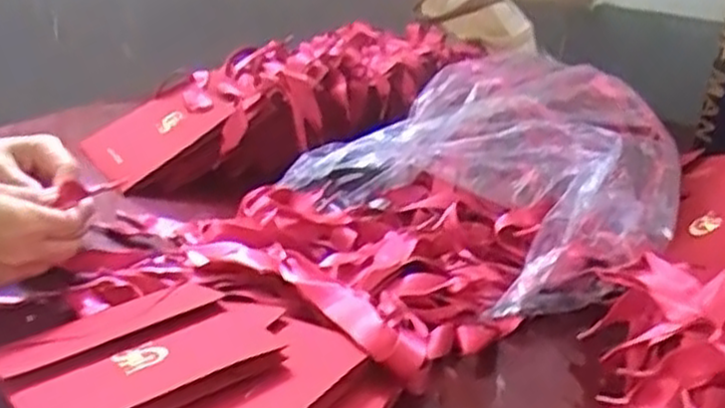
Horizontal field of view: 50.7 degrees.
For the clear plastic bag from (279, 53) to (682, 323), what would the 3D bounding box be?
[{"bbox_3d":[0.145,-0.042,0.752,0.296,0.124,0.372,20,25,30],"label":"clear plastic bag"}]

